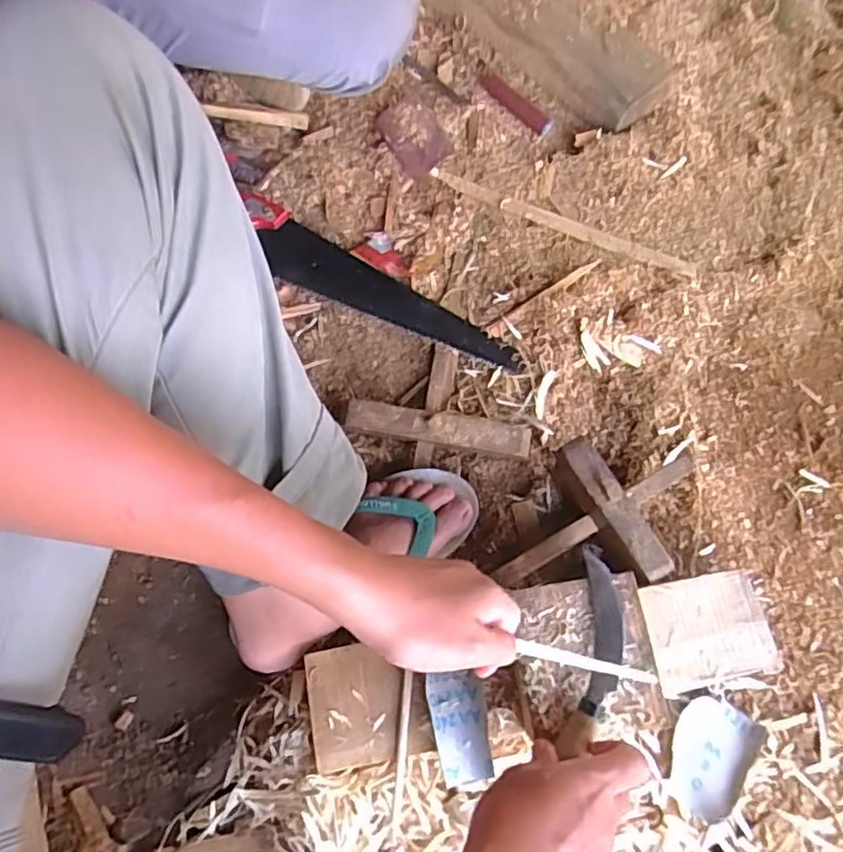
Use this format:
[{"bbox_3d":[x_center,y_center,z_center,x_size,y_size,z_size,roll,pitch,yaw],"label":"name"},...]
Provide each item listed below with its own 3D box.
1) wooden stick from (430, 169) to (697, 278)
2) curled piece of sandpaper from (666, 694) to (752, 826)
[{"bbox_3d":[0.170,-0.250,0.777,0.337,0.008,0.028,24,71,8],"label":"wooden stick"},{"bbox_3d":[0.249,0.287,0.553,0.063,0.024,0.095,33,73,11],"label":"curled piece of sandpaper"}]

